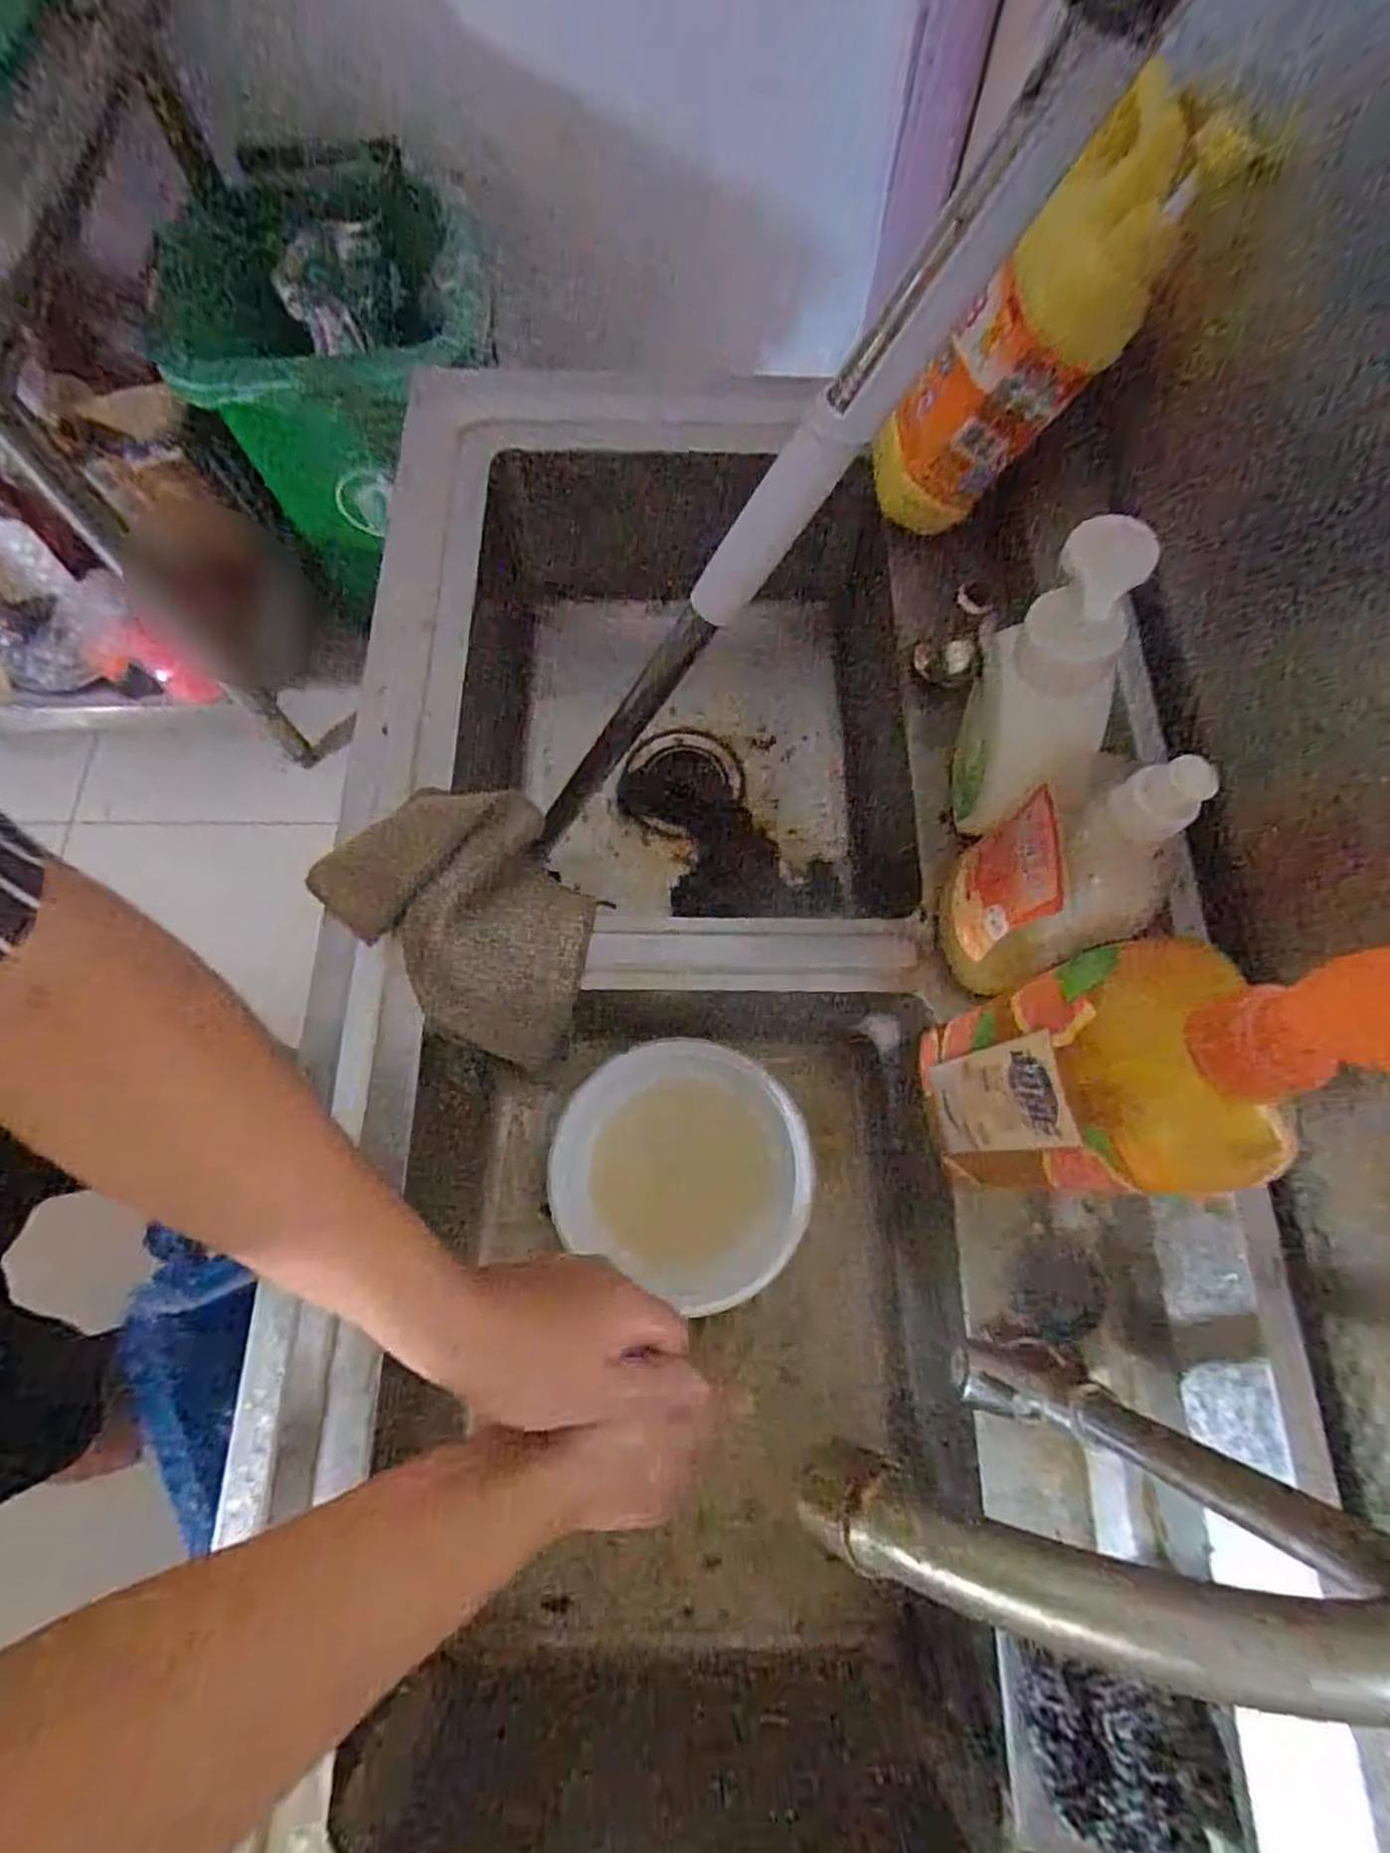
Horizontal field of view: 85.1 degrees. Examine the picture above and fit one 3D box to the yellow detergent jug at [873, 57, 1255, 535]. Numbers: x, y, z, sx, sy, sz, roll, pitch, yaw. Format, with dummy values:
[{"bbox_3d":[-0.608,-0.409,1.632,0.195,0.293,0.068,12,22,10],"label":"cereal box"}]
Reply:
[{"bbox_3d":[0.197,-0.359,0.470,0.086,0.239,0.112,-16,70,-40],"label":"yellow detergent jug"}]

